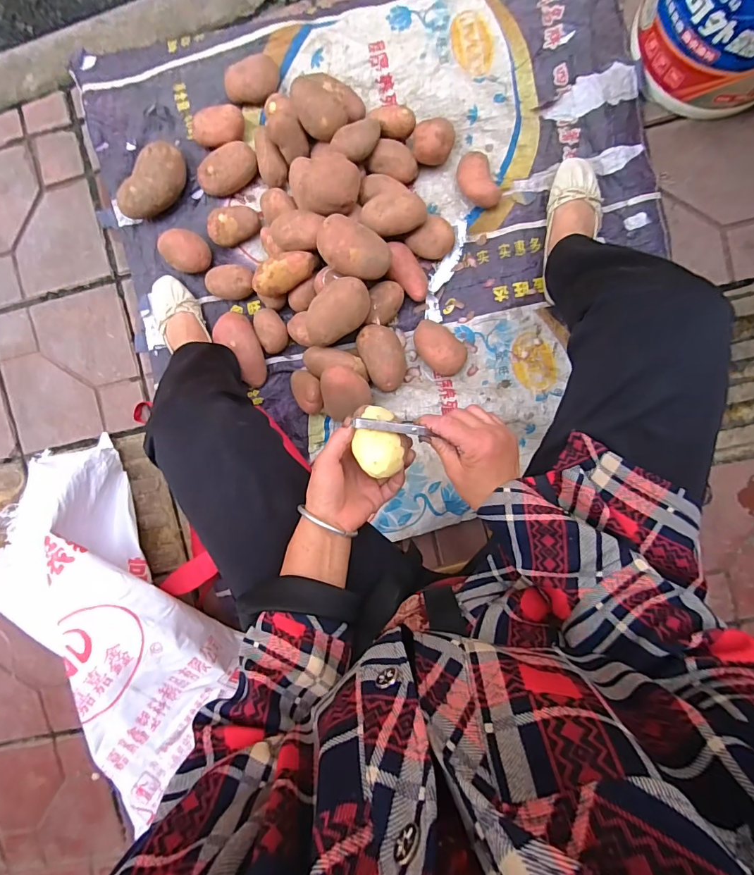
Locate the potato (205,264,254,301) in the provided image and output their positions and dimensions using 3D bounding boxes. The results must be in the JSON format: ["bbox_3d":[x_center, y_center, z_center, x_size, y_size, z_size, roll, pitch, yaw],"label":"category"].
[{"bbox_3d":[-0.276,-0.290,0.793,0.090,0.043,0.062,0,96,3],"label":"potato"}]

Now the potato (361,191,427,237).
[{"bbox_3d":[0.029,-0.377,0.719,0.109,0.052,0.065,-7,96,4],"label":"potato"}]

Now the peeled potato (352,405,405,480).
[{"bbox_3d":[0.000,0.002,0.446,0.051,0.052,0.074,-19,92,5],"label":"peeled potato"}]

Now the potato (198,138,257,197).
[{"bbox_3d":[-0.273,-0.489,0.777,0.114,0.049,0.071,-31,94,6],"label":"potato"}]

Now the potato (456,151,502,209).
[{"bbox_3d":[0.176,-0.449,0.739,0.063,0.041,0.098,-23,94,7],"label":"potato"}]

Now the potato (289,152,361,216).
[{"bbox_3d":[-0.094,-0.423,0.699,0.123,0.057,0.095,12,97,2],"label":"potato"}]

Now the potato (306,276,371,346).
[{"bbox_3d":[-0.068,-0.213,0.727,0.082,0.068,0.129,35,97,-1],"label":"potato"}]

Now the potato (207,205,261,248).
[{"bbox_3d":[-0.262,-0.390,0.783,0.094,0.049,0.062,-11,96,4],"label":"potato"}]

